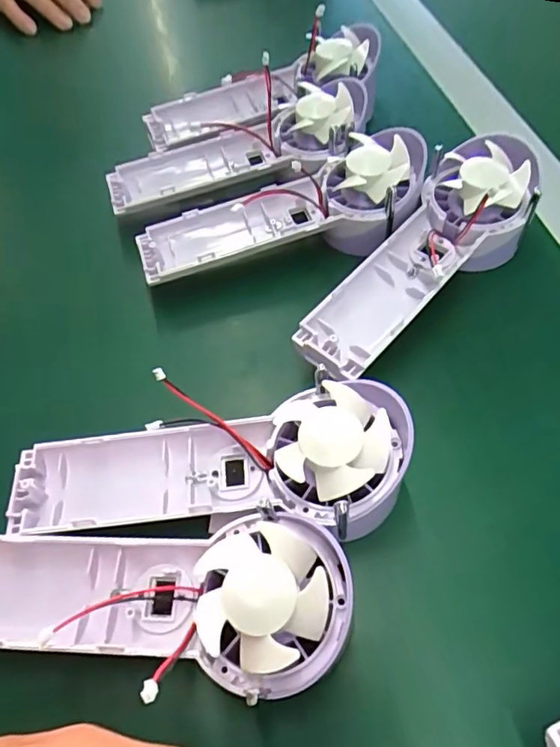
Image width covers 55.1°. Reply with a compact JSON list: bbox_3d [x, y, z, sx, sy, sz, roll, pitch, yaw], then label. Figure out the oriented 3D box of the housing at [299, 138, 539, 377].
[{"bbox_3d":[0.083,-0.064,0.297,0.062,0.043,0.177,31,65,21],"label":"housing"}]

